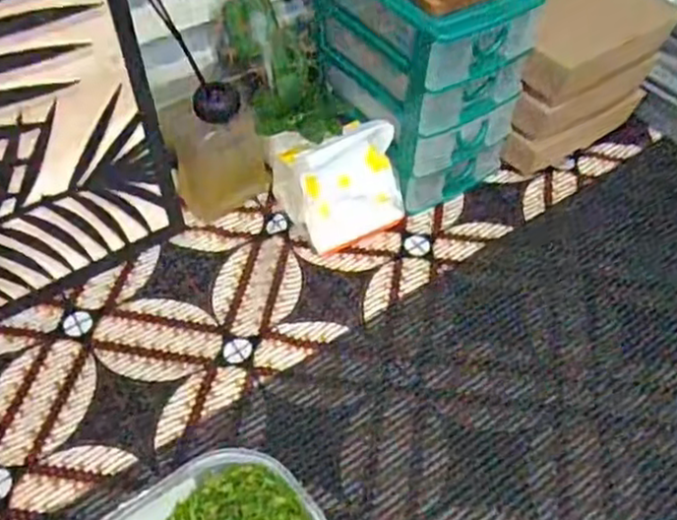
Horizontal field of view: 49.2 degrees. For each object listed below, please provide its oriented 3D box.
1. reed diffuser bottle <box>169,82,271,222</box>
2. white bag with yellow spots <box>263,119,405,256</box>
[{"bbox_3d":[-0.118,-0.112,0.732,0.090,0.139,0.064,-7,48,-8],"label":"reed diffuser bottle"},{"bbox_3d":[-0.007,-0.090,0.745,0.104,0.094,0.124,-20,51,-19],"label":"white bag with yellow spots"}]

